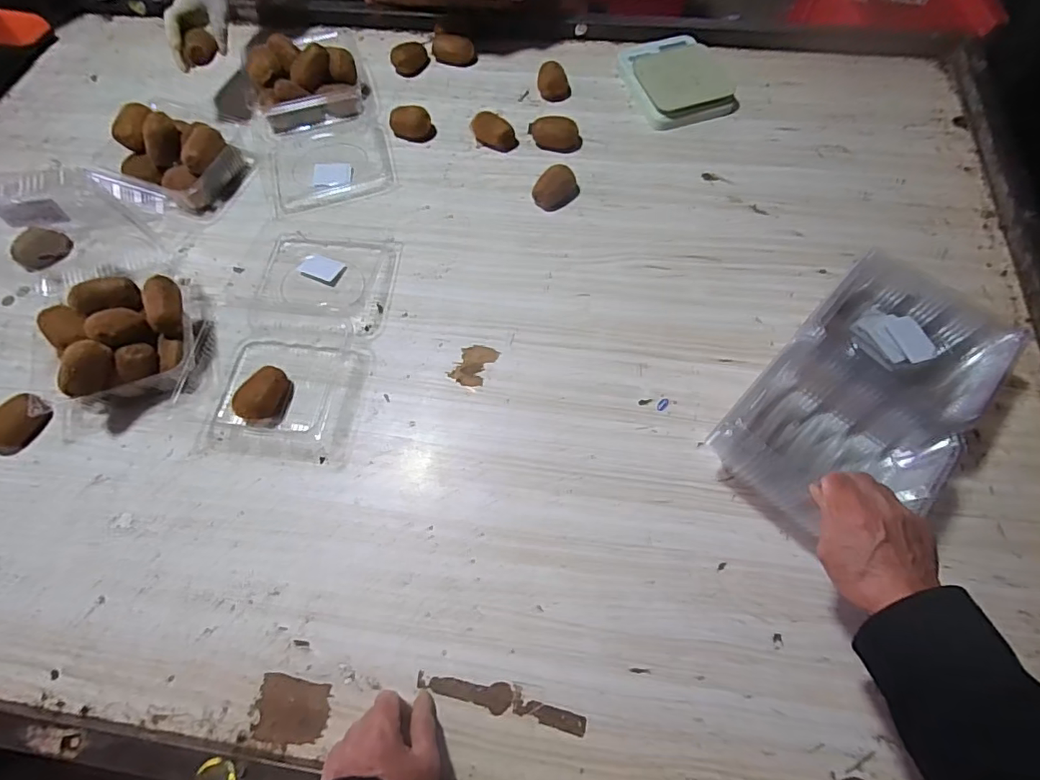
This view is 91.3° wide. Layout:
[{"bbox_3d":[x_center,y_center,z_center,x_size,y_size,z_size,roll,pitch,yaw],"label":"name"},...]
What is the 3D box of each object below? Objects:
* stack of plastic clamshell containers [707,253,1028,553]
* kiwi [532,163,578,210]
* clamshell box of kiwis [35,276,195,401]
[{"bbox_3d":[0.387,0.009,0.576,0.192,0.089,0.331,41,72,17],"label":"stack of plastic clamshell containers"},{"bbox_3d":[0.053,-0.315,0.789,0.054,0.040,0.067,31,72,17],"label":"kiwi"},{"bbox_3d":[-0.501,-0.070,0.660,0.155,0.102,0.152,-25,66,-7],"label":"clamshell box of kiwis"}]

